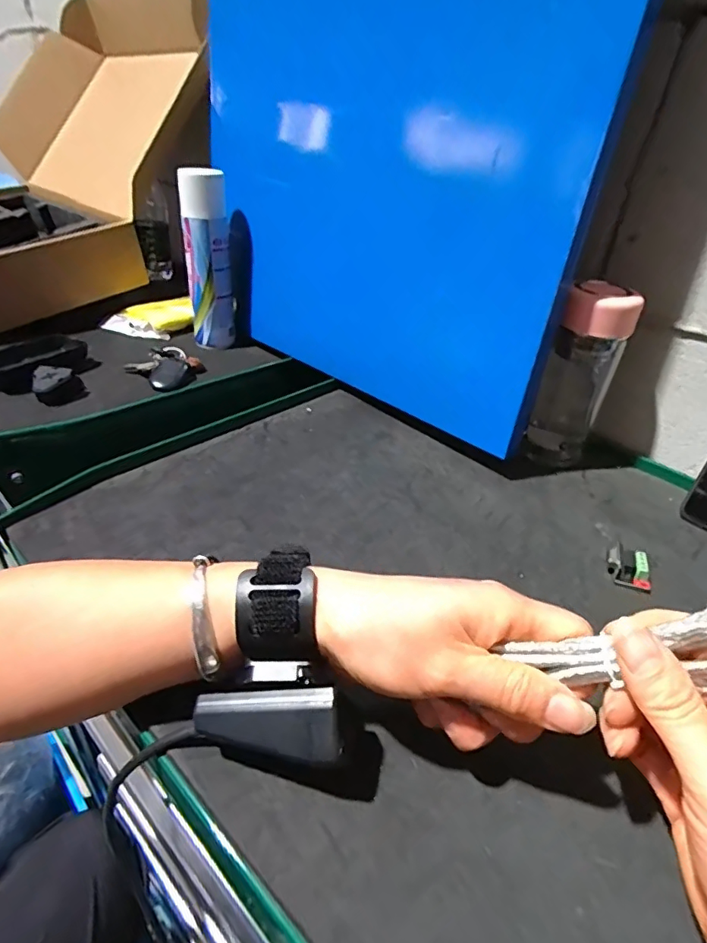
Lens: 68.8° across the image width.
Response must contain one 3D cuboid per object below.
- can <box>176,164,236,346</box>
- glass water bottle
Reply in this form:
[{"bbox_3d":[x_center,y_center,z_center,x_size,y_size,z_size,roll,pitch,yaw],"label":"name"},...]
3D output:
[{"bbox_3d":[-0.175,-0.252,0.624,0.050,0.195,0.051,-5,35,-15],"label":"can"},{"bbox_3d":[0.198,-0.079,0.460,0.055,0.162,0.056,18,36,18],"label":"glass water bottle"}]

